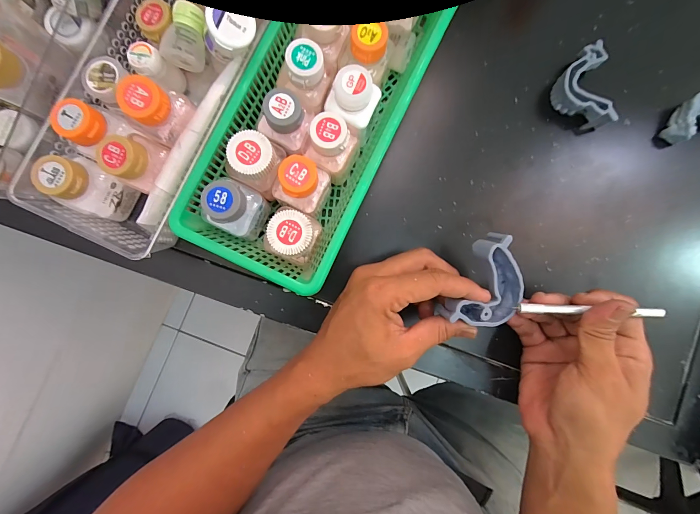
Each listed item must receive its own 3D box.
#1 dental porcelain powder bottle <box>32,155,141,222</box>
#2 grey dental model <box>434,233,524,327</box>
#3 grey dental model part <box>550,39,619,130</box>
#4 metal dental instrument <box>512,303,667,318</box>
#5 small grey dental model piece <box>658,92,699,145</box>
[{"bbox_3d":[-0.211,-0.054,0.256,0.038,0.058,0.038,18,87,-3],"label":"dental porcelain powder bottle"},{"bbox_3d":[0.113,0.026,0.259,0.059,0.031,0.078,36,86,-2],"label":"grey dental model"},{"bbox_3d":[0.232,-0.169,0.320,0.045,0.026,0.075,-5,88,-4],"label":"grey dental model part"},{"bbox_3d":[0.194,0.044,0.258,0.118,0.008,0.006,1,88,0],"label":"metal dental instrument"},{"bbox_3d":[0.357,-0.144,0.328,0.060,0.024,0.041,-17,89,-4],"label":"small grey dental model piece"}]

